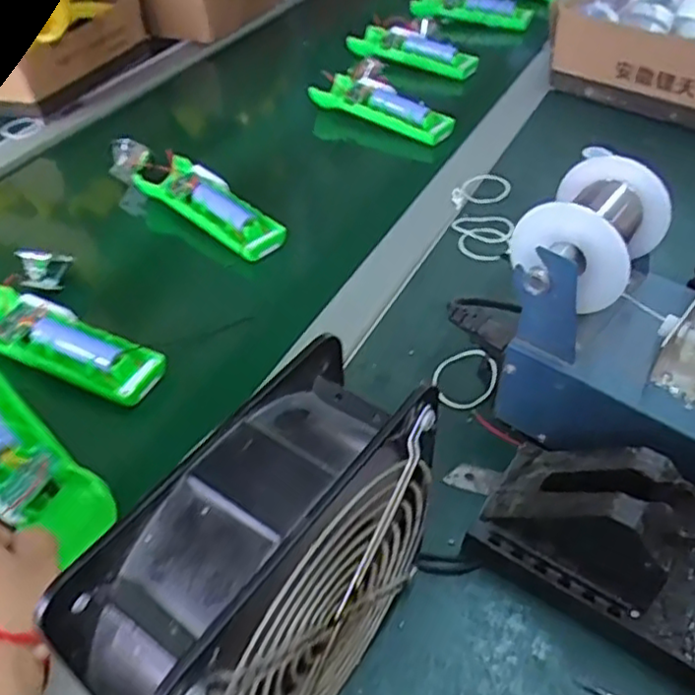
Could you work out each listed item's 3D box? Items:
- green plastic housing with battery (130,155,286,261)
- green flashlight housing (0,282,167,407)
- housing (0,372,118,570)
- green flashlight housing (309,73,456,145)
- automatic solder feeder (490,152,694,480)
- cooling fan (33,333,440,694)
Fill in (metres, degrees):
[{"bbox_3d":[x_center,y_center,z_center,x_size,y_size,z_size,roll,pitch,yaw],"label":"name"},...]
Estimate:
[{"bbox_3d":[-0.123,-0.133,0.611,0.179,0.021,0.054,33,55,30],"label":"green plastic housing with battery"},{"bbox_3d":[-0.210,-0.004,0.479,0.166,0.021,0.056,20,49,21],"label":"green flashlight housing"},{"bbox_3d":[-0.196,0.059,0.394,0.170,0.020,0.047,34,55,31],"label":"housing"},{"bbox_3d":[0.040,-0.273,0.756,0.179,0.023,0.049,29,53,27],"label":"green flashlight housing"},{"bbox_3d":[0.188,0.002,0.377,0.203,0.128,0.143,29,53,28],"label":"automatic solder feeder"},{"bbox_3d":[-0.027,0.099,0.275,0.064,0.150,0.153,25,51,25],"label":"cooling fan"}]

